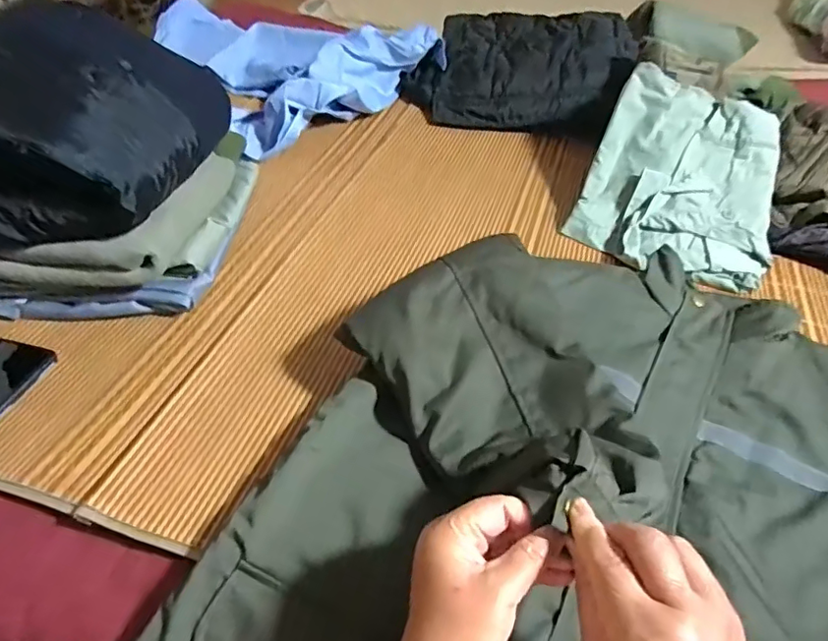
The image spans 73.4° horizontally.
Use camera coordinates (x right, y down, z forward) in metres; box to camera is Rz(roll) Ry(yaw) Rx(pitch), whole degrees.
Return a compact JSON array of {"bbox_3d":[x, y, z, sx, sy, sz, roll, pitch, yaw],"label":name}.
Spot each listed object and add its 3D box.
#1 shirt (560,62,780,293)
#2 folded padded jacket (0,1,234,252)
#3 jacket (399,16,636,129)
[{"bbox_3d":[0.389,-0.198,0.788,0.265,0.050,0.286,23,82,13],"label":"shirt"},{"bbox_3d":[-0.375,-0.223,0.614,0.241,0.157,0.299,2,46,0],"label":"folded padded jacket"},{"bbox_3d":[0.197,-0.502,1.083,0.404,0.138,0.302,7,46,5],"label":"jacket"}]

